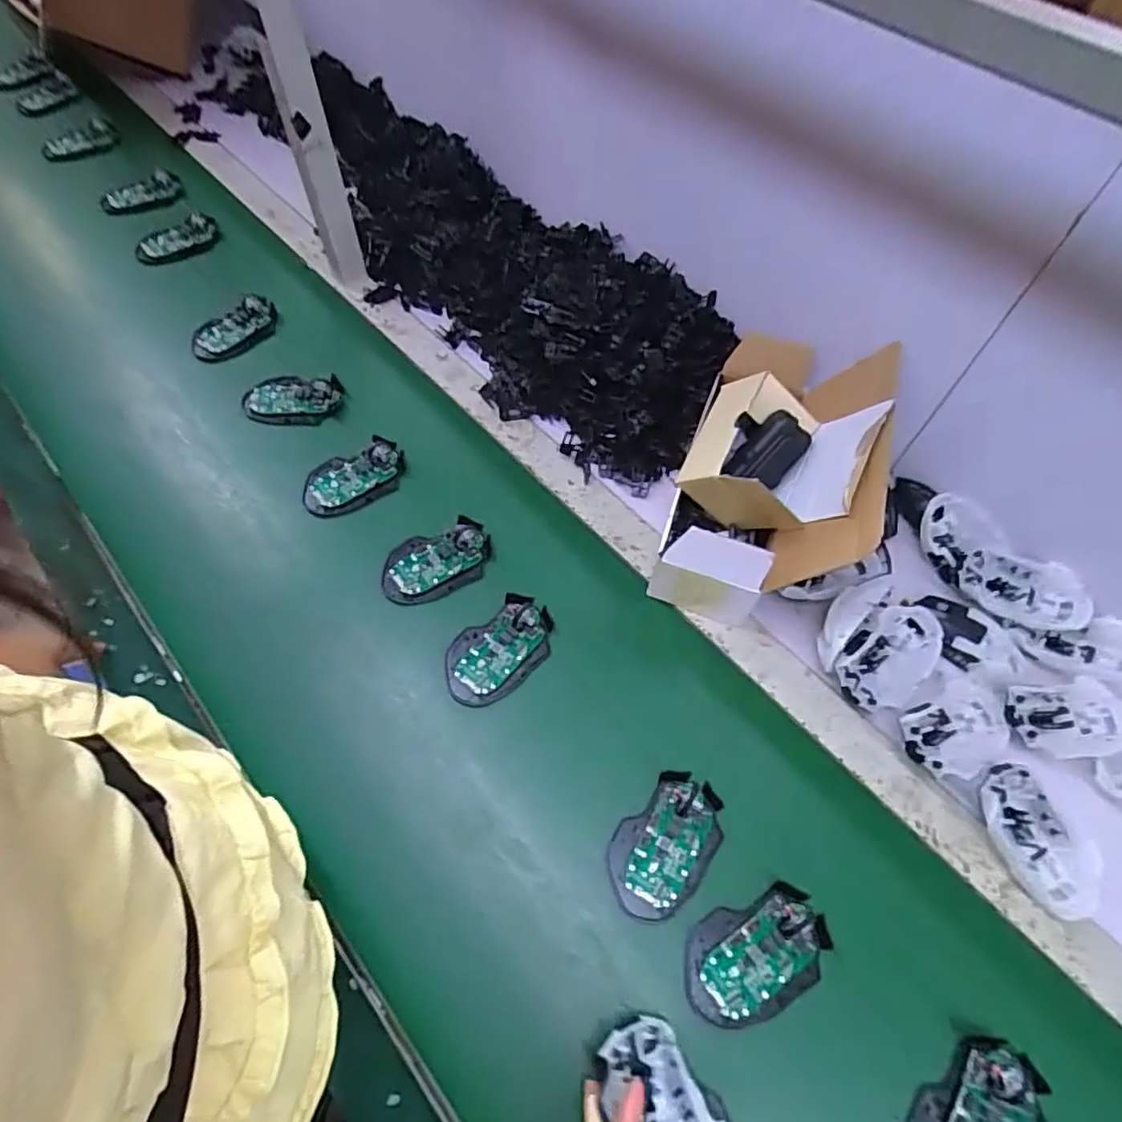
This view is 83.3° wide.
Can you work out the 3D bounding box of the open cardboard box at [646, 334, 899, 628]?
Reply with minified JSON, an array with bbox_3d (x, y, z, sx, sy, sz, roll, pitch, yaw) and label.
[{"bbox_3d":[0.210,-0.096,0.617,0.161,0.158,0.283,21,63,10],"label":"open cardboard box"}]

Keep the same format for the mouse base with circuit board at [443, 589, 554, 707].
[{"bbox_3d":[-0.057,0.083,0.592,0.113,0.017,0.072,-38,68,-20],"label":"mouse base with circuit board"}]

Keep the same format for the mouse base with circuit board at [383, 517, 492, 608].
[{"bbox_3d":[-0.125,0.001,0.636,0.111,0.017,0.073,-18,63,-11],"label":"mouse base with circuit board"}]

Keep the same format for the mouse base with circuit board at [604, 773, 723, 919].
[{"bbox_3d":[0.086,0.228,0.508,0.070,0.017,0.110,38,67,18],"label":"mouse base with circuit board"}]

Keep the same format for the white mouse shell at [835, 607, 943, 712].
[{"bbox_3d":[0.308,0.091,0.587,0.114,0.028,0.066,-34,67,-19],"label":"white mouse shell"}]

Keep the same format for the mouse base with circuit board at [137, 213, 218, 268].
[{"bbox_3d":[-0.551,-0.461,0.904,0.114,0.026,0.047,-31,66,-17],"label":"mouse base with circuit board"}]

